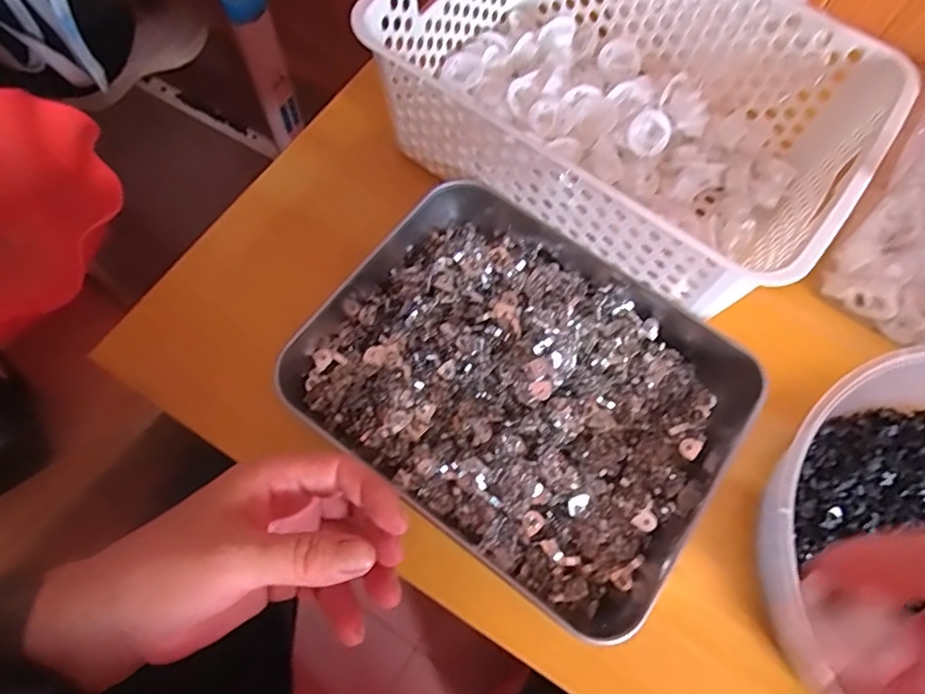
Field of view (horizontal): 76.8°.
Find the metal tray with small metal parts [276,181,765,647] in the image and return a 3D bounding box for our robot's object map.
[{"bbox_3d":[0.037,0.022,0.372,0.254,0.033,0.202,35,72,12],"label":"metal tray with small metal parts"}]

